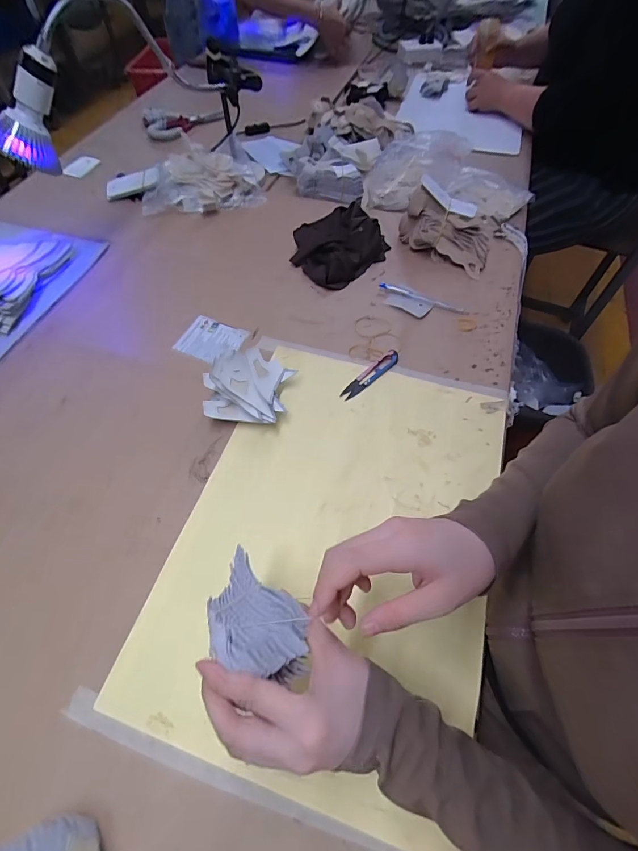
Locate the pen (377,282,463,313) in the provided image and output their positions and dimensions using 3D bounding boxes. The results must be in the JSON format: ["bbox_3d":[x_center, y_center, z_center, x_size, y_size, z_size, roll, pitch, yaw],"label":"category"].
[{"bbox_3d":[0.156,-0.197,0.615,0.134,0.009,0.015,24,61,14],"label":"pen"}]

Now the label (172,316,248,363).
[{"bbox_3d":[-0.158,-0.125,0.576,0.093,0.011,0.069,16,59,10],"label":"label"}]

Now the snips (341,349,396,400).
[{"bbox_3d":[0.070,-0.069,0.531,0.100,0.009,0.021,-38,65,-21],"label":"snips"}]

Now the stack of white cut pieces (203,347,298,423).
[{"bbox_3d":[-0.088,-0.048,0.497,0.098,0.049,0.089,3,58,2],"label":"stack of white cut pieces"}]

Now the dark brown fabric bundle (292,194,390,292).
[{"bbox_3d":[0.029,-0.305,0.664,0.162,0.040,0.141,-38,66,-21],"label":"dark brown fabric bundle"}]

